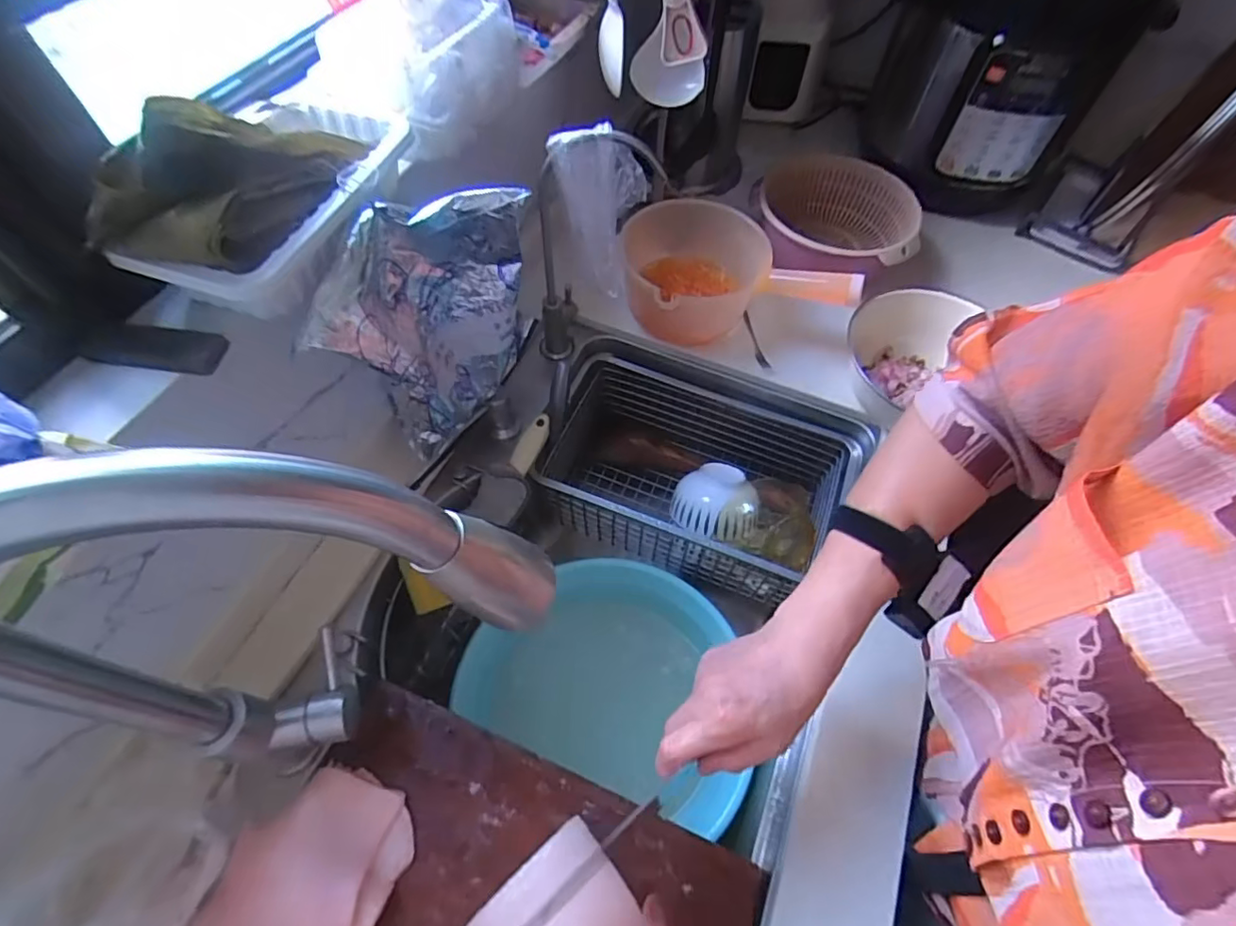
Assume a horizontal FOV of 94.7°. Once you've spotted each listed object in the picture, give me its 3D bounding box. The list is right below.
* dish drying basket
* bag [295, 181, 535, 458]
[{"bbox_3d":[0.091,0.023,0.756,0.364,0.134,0.213,20,60,10],"label":"dish drying basket"},{"bbox_3d":[-0.166,-0.116,0.516,0.067,0.225,0.176,40,65,20],"label":"bag"}]

